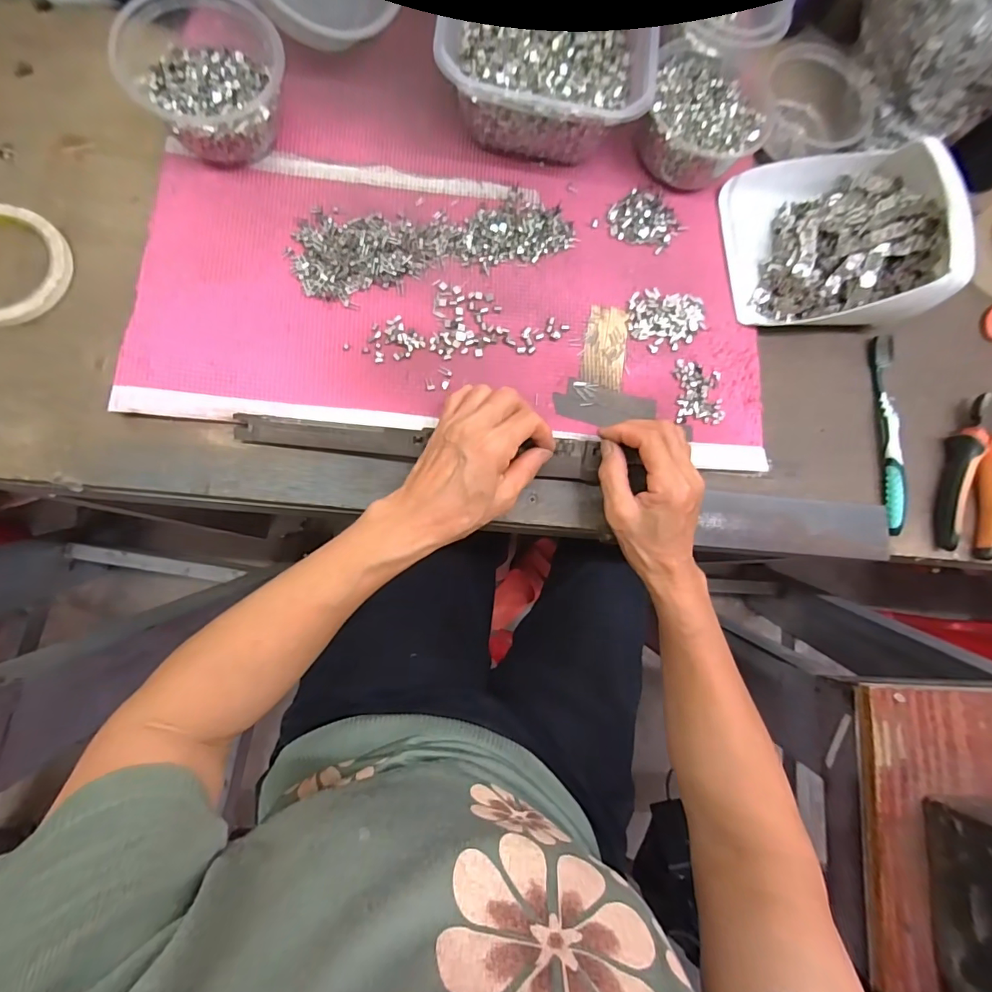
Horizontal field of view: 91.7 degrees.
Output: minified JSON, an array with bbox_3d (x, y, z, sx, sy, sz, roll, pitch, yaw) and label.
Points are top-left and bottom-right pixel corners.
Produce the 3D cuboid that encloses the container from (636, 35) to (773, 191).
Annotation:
[{"bbox_3d":[0.186,-0.345,0.439,0.104,0.052,0.127,14,80,-5],"label":"container"}]

